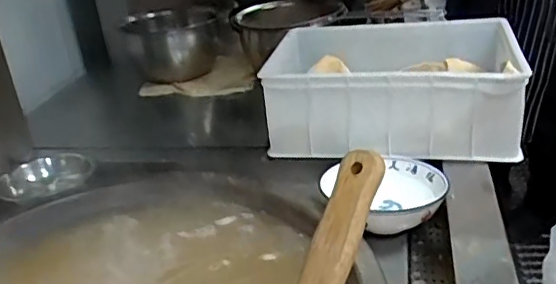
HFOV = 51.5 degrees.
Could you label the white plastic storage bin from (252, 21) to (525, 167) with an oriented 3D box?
[{"bbox_3d":[0.234,-0.115,1.167,0.480,0.155,0.367,-1,25,11],"label":"white plastic storage bin"}]

